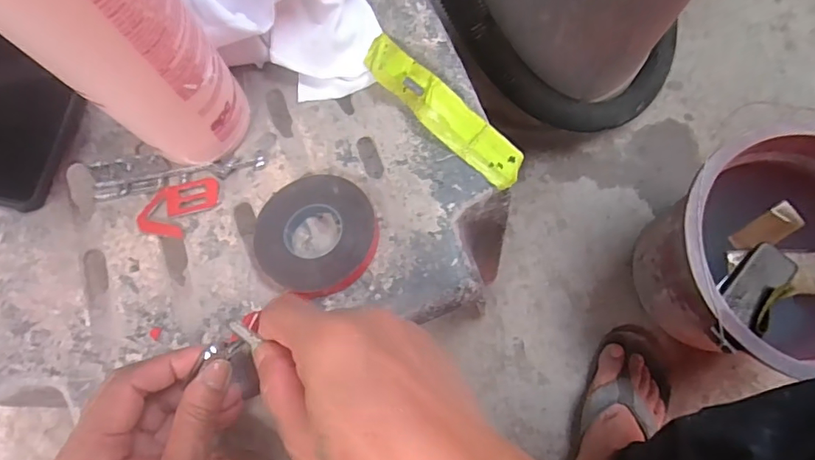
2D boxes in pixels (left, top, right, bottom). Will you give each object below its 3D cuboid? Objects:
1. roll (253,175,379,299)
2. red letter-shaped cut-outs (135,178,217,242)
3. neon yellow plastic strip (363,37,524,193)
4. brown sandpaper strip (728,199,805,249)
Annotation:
[{"bbox_3d":[-0.062,0.003,0.334,0.081,0.018,0.080,0,77,0],"label":"roll"},{"bbox_3d":[-0.164,-0.018,0.358,0.038,0.004,0.056,35,79,7],"label":"red letter-shaped cut-outs"},{"bbox_3d":[0.021,-0.085,0.342,0.028,0.023,0.142,-44,81,-10],"label":"neon yellow plastic strip"},{"bbox_3d":[0.440,0.000,0.604,0.086,0.017,0.037,-34,51,-2],"label":"brown sandpaper strip"}]

